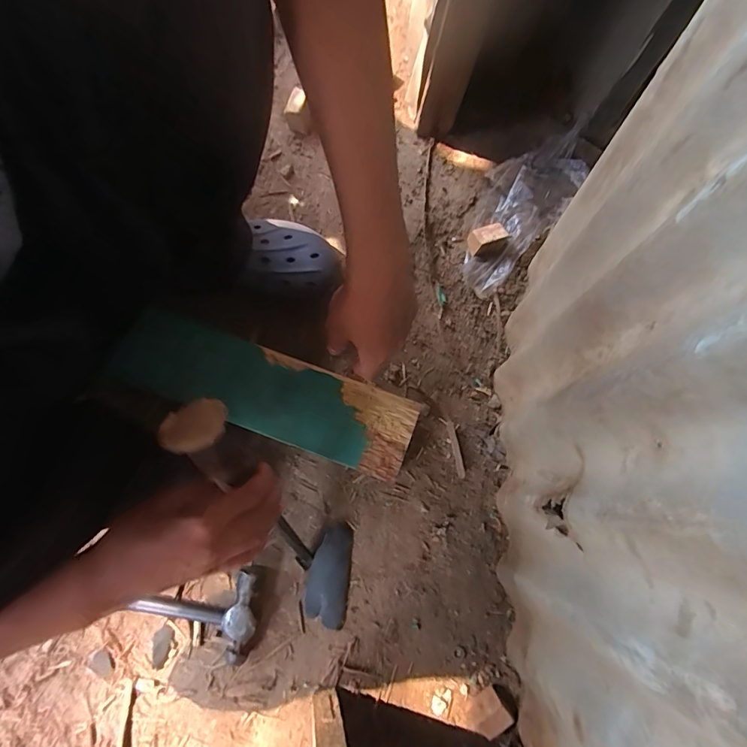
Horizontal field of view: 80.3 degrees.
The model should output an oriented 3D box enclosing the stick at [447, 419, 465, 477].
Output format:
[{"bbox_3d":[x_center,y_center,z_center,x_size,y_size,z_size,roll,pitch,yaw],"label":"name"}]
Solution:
[{"bbox_3d":[0.102,0.094,0.548,0.008,0.004,0.069,-10,80,-1],"label":"stick"}]

